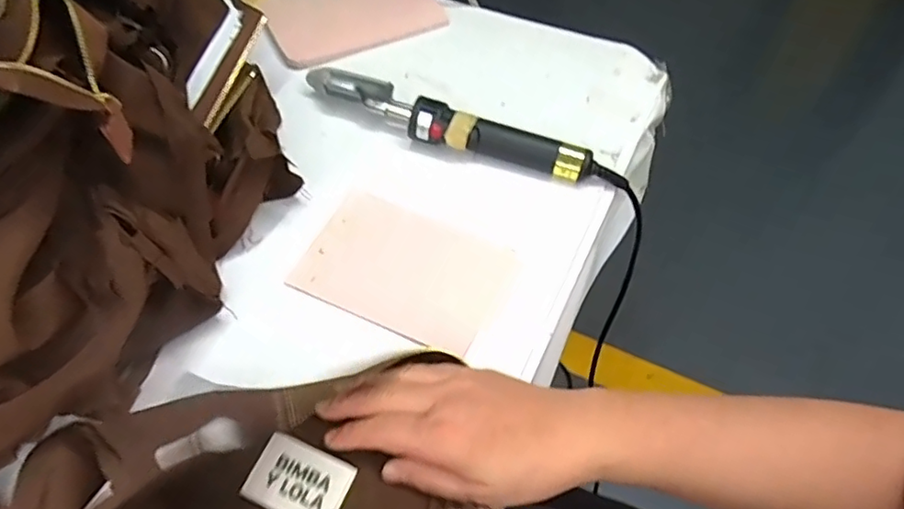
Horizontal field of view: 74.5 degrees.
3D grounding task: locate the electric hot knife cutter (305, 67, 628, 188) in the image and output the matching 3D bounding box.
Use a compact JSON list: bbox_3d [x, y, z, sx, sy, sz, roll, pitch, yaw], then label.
[{"bbox_3d":[0.002,-0.111,0.517,0.289,0.032,0.038,21,57,12],"label":"electric hot knife cutter"}]

